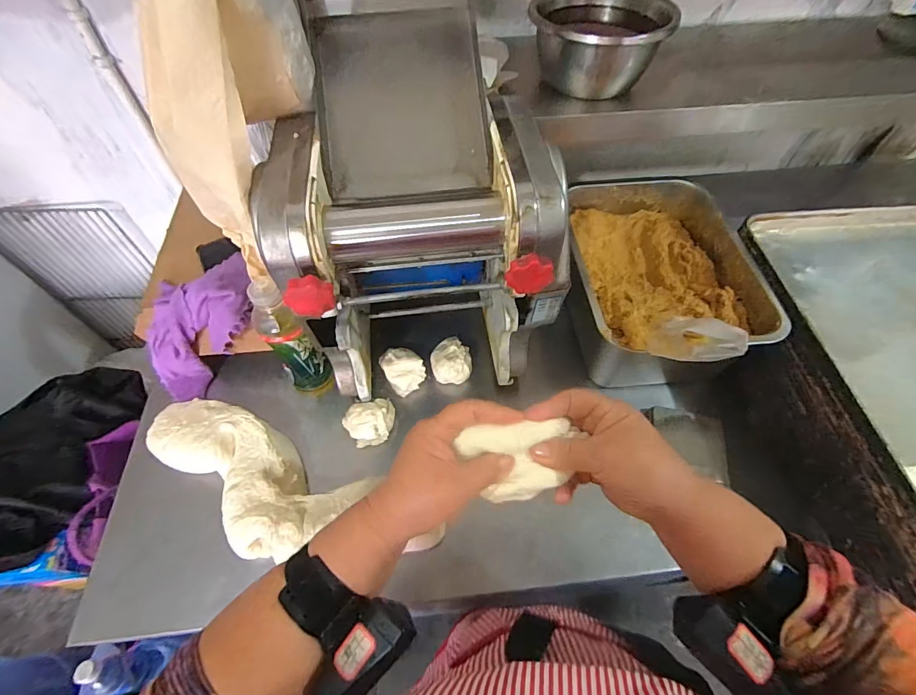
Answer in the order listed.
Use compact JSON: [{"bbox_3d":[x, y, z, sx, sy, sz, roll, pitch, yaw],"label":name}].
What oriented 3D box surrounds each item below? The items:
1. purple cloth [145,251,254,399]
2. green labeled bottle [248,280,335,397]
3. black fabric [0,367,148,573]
[{"bbox_3d":[-0.413,-0.032,0.682,0.188,0.132,0.148,-30,61,-18],"label":"purple cloth"},{"bbox_3d":[-0.230,-0.002,0.596,0.059,0.207,0.054,0,56,0],"label":"green labeled bottle"},{"bbox_3d":[-0.798,0.201,0.794,0.241,0.123,0.395,13,57,9],"label":"black fabric"}]

